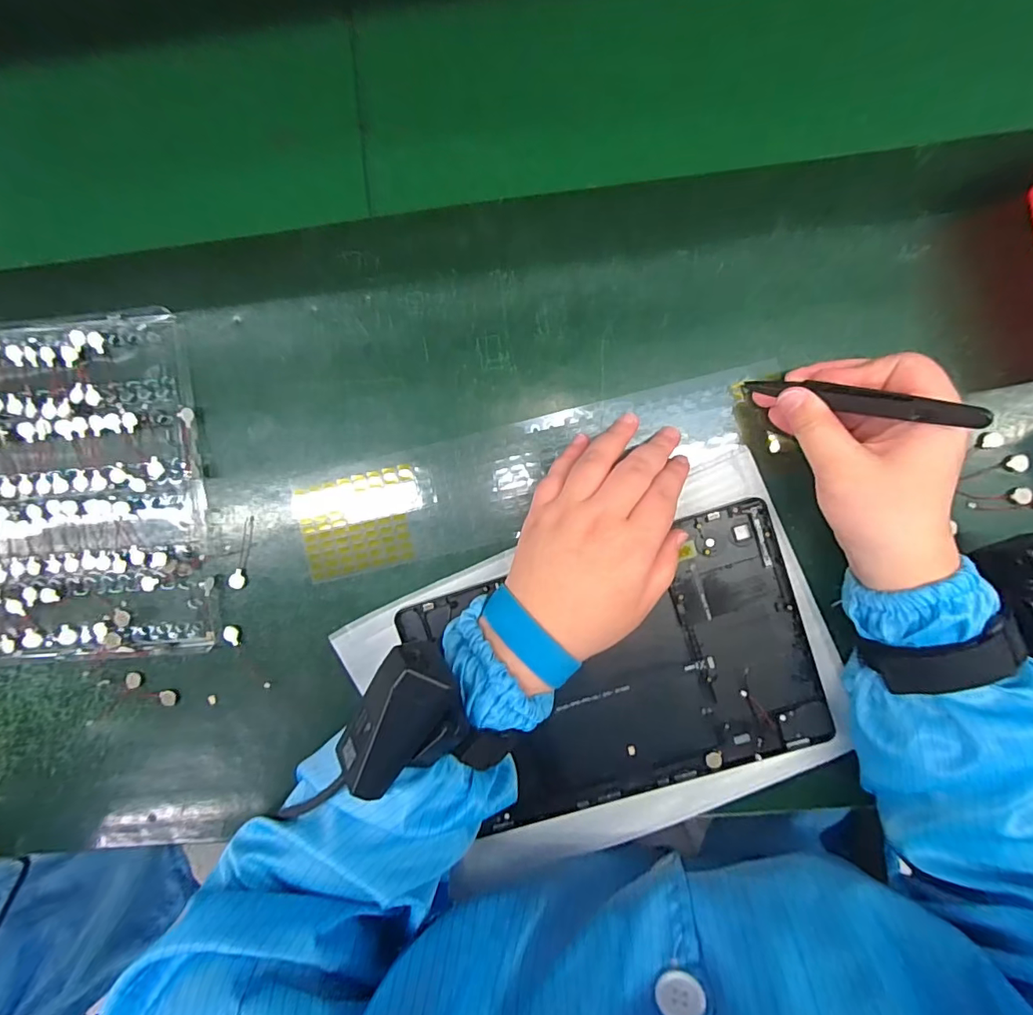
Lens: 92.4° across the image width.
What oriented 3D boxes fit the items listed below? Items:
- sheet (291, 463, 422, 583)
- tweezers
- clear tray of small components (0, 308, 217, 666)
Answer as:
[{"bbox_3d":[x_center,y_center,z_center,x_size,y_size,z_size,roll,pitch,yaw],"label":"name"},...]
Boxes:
[{"bbox_3d":[-0.099,0.010,0.317,0.080,0.004,0.061,-14,92,4],"label":"sheet"},{"bbox_3d":[0.169,-0.056,0.252,0.008,0.115,0.011,26,95,-35],"label":"tweezers"},{"bbox_3d":[-0.287,-0.008,0.321,0.165,0.024,0.217,-3,93,3],"label":"clear tray of small components"}]

